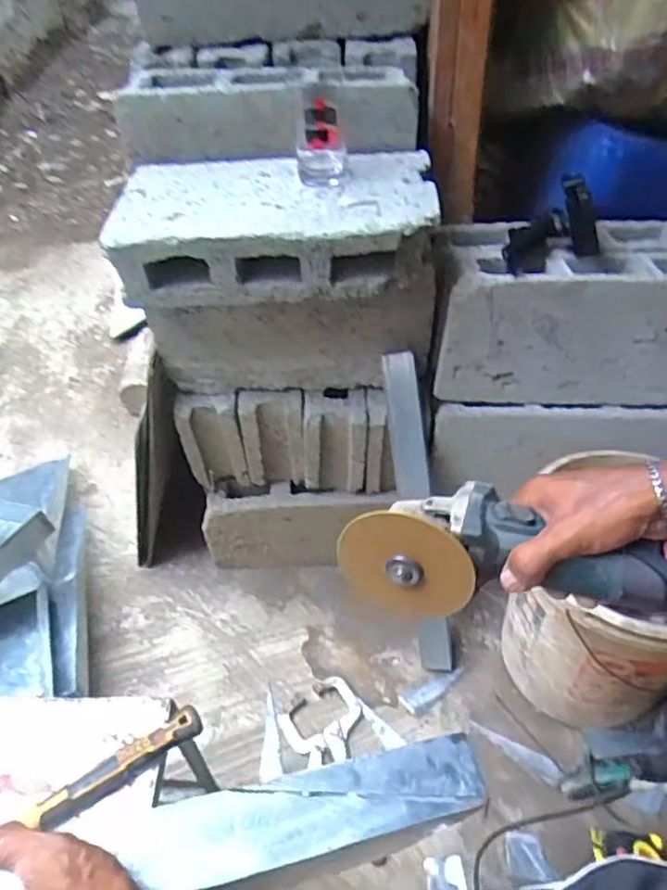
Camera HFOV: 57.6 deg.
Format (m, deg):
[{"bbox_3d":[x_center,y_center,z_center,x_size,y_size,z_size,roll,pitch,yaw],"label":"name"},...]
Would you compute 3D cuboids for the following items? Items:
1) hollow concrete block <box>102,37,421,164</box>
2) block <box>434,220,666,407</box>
[{"bbox_3d":[-0.084,-0.470,0.830,0.386,0.104,0.188,2,46,2],"label":"hollow concrete block"},{"bbox_3d":[0.347,-0.199,0.884,0.395,0.187,0.202,0,43,2],"label":"block"}]

